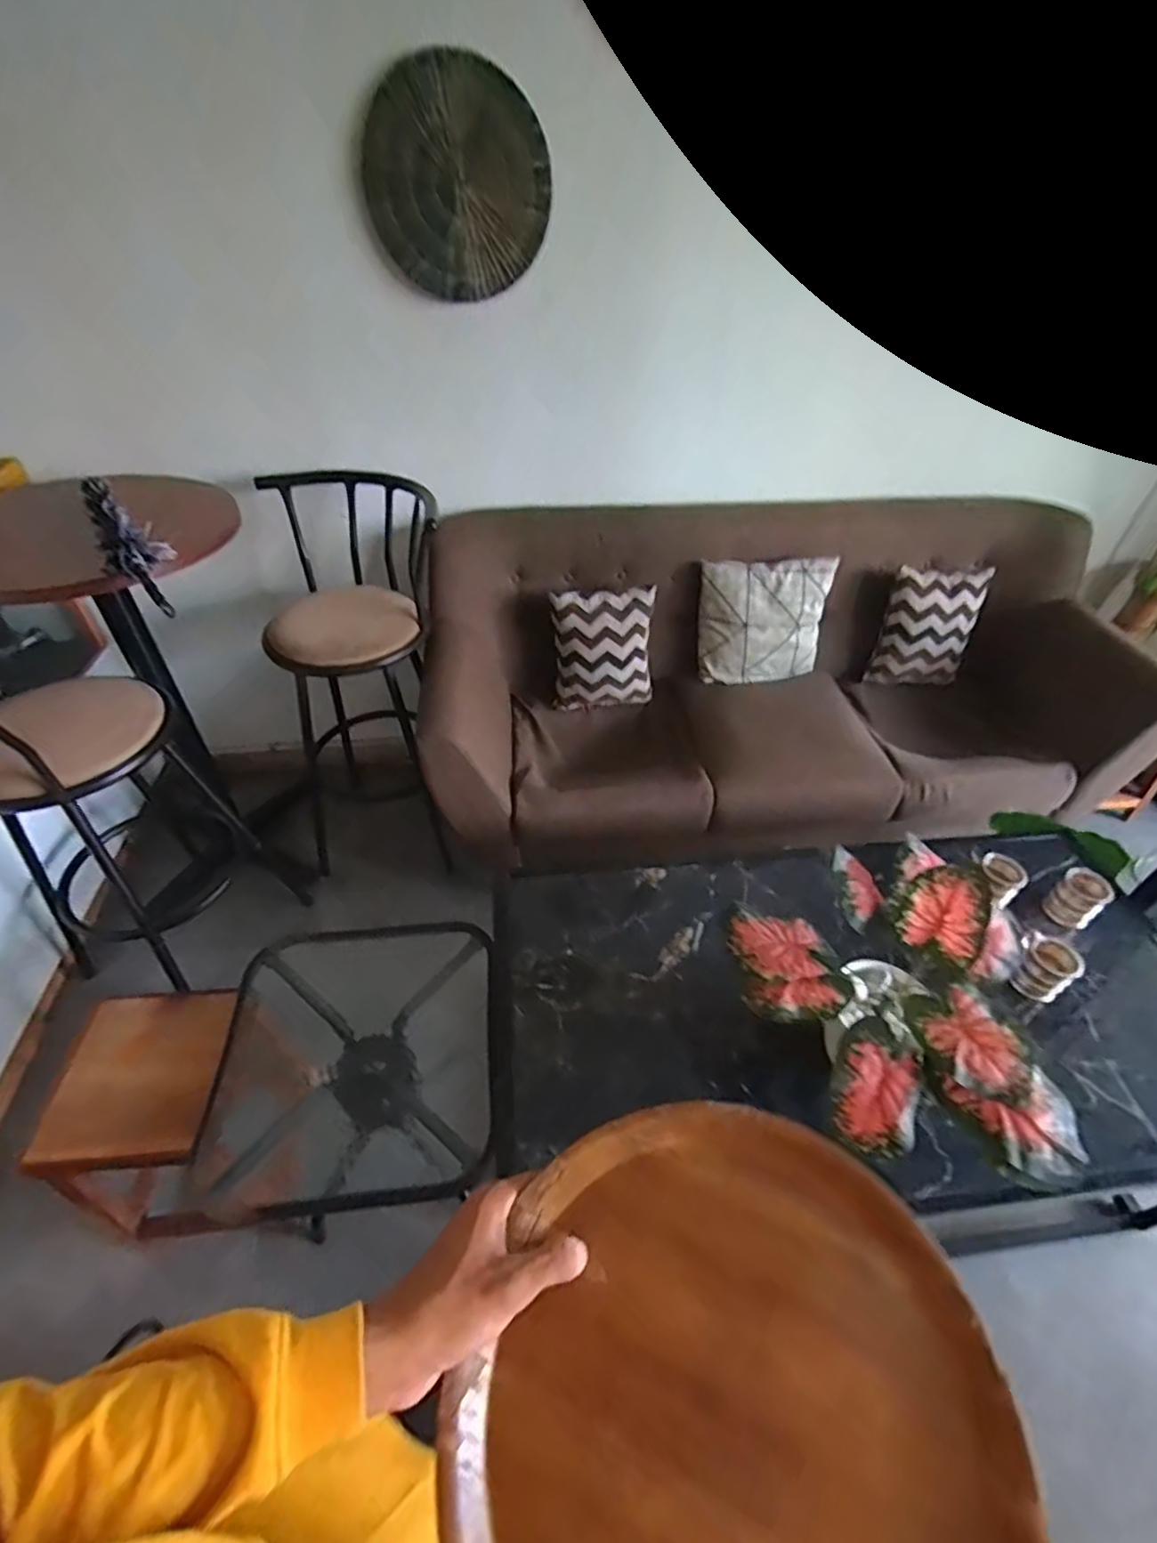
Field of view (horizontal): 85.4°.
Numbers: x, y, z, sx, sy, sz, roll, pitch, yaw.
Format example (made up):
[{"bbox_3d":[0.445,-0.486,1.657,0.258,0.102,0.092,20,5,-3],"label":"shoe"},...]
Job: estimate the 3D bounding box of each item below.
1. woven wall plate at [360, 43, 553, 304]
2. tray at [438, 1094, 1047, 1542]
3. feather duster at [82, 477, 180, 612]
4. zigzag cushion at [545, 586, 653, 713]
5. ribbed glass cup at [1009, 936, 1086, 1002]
[{"bbox_3d":[-0.226,-1.111,1.196,0.344,0.344,0.042,-23,56,-12],"label":"woven wall plate"},{"bbox_3d":[0.074,0.336,0.331,0.279,0.054,0.267,0,43,0],"label":"tray"},{"bbox_3d":[-0.823,-0.423,1.157,0.107,0.075,0.549,-26,50,-26],"label":"feather duster"},{"bbox_3d":[0.071,-0.332,1.737,0.282,0.311,0.120,3,44,2],"label":"zigzag cushion"},{"bbox_3d":[0.802,0.347,1.080,0.082,0.090,0.075,1,44,-1],"label":"ribbed glass cup"}]

